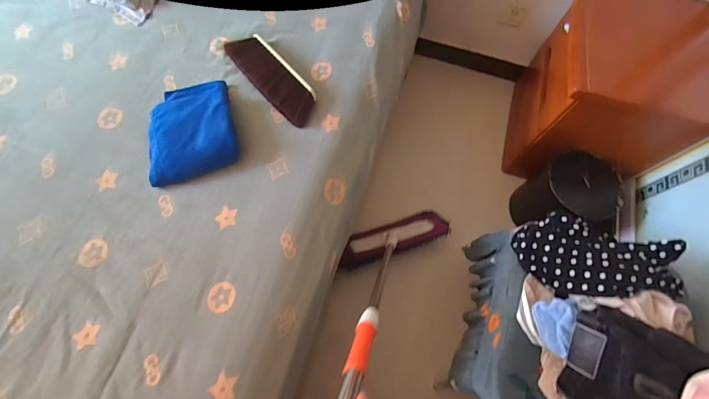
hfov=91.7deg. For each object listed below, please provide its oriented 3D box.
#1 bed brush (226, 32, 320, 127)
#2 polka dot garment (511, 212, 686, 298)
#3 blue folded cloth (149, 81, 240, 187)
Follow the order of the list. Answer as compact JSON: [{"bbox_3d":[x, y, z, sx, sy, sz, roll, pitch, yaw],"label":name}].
[{"bbox_3d":[-0.201,-0.306,0.856,0.098,0.032,0.300,-37,73,-13],"label":"bed brush"},{"bbox_3d":[0.503,0.130,0.724,0.287,0.089,0.168,23,69,6],"label":"polka dot garment"},{"bbox_3d":[-0.374,-0.166,0.790,0.196,0.053,0.248,-13,69,-5],"label":"blue folded cloth"}]

